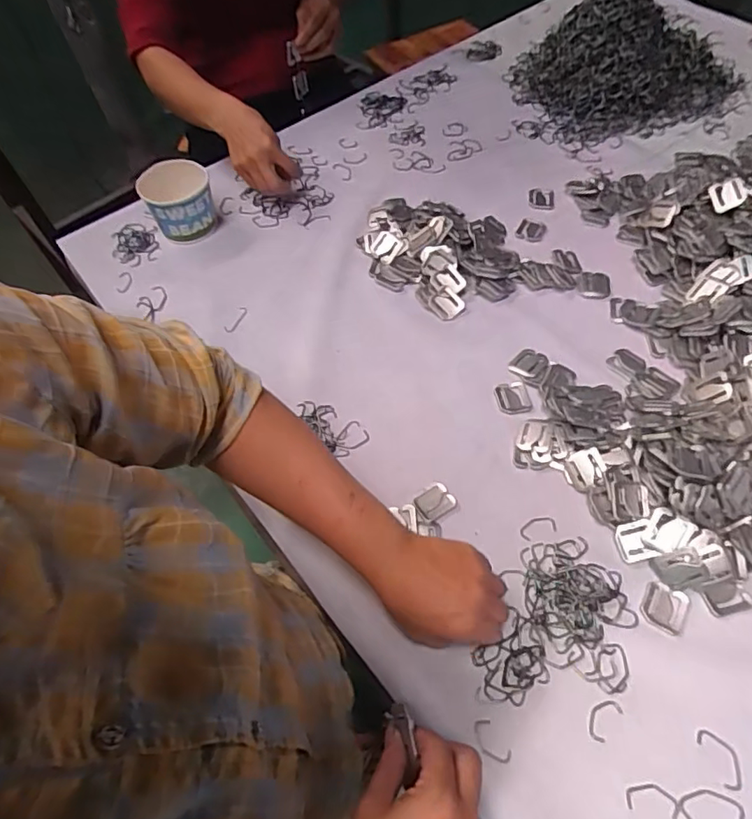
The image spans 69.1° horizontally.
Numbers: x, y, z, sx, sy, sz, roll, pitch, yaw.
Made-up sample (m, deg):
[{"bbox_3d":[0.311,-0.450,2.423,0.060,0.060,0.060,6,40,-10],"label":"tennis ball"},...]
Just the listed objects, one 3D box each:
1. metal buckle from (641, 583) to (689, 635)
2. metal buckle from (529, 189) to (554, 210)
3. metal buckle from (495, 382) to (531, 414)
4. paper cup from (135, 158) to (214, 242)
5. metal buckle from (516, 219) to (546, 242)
[{"bbox_3d":[0.256,0.175,0.483,0.036,0.004,0.037,23,64,17],"label":"metal buckle"},{"bbox_3d":[0.236,-0.299,0.777,0.036,0.011,0.032,1,59,5],"label":"metal buckle"},{"bbox_3d":[0.152,-0.012,0.608,0.035,0.005,0.039,-11,59,-2],"label":"metal buckle"},{"bbox_3d":[-0.269,-0.285,0.758,0.089,0.089,0.079,-23,60,-9],"label":"paper cup"},{"bbox_3d":[0.213,-0.246,0.744,0.036,0.007,0.037,21,63,16],"label":"metal buckle"}]

